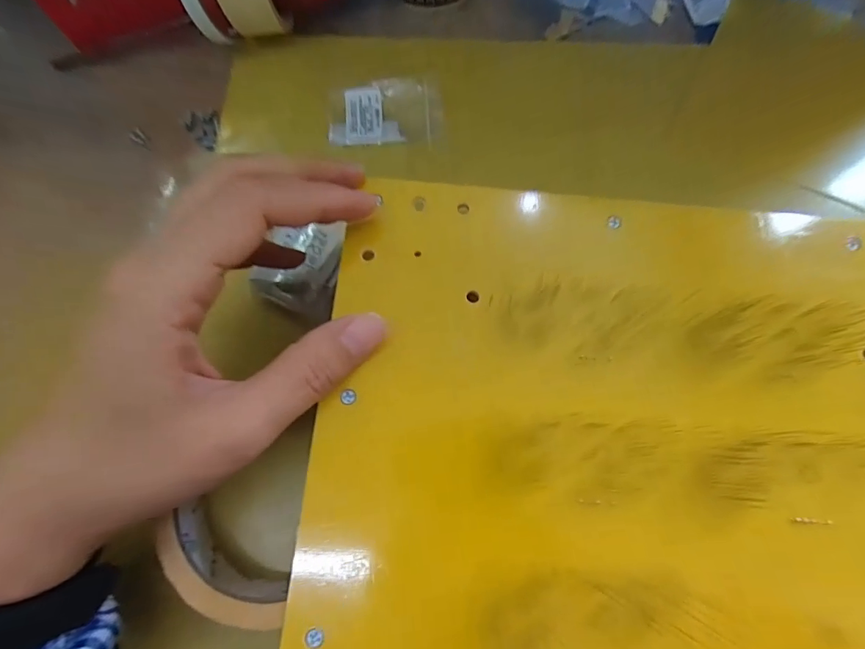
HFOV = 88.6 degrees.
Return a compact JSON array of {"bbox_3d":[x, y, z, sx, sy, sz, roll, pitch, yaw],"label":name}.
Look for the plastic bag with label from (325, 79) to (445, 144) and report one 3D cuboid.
[{"bbox_3d":[-0.026,-0.119,0.247,0.064,0.005,0.039,0,75,2],"label":"plastic bag with label"}]

